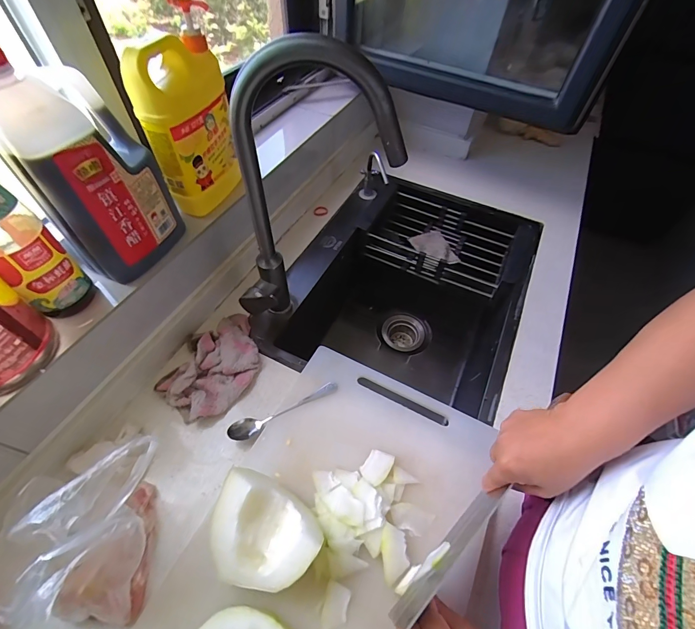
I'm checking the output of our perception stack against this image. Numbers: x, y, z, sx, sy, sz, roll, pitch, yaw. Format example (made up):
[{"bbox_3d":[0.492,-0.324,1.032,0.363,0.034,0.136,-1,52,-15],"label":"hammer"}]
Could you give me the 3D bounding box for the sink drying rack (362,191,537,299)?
[{"bbox_3d":[0.237,-0.174,0.822,0.354,0.095,0.225,24,58,13],"label":"sink drying rack"}]

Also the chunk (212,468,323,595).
[{"bbox_3d":[-0.094,0.255,0.405,0.123,0.075,0.100,20,57,11],"label":"chunk"}]

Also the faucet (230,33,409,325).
[{"bbox_3d":[-0.055,-0.117,0.480,0.227,0.422,0.059,-12,57,-11],"label":"faucet"}]

